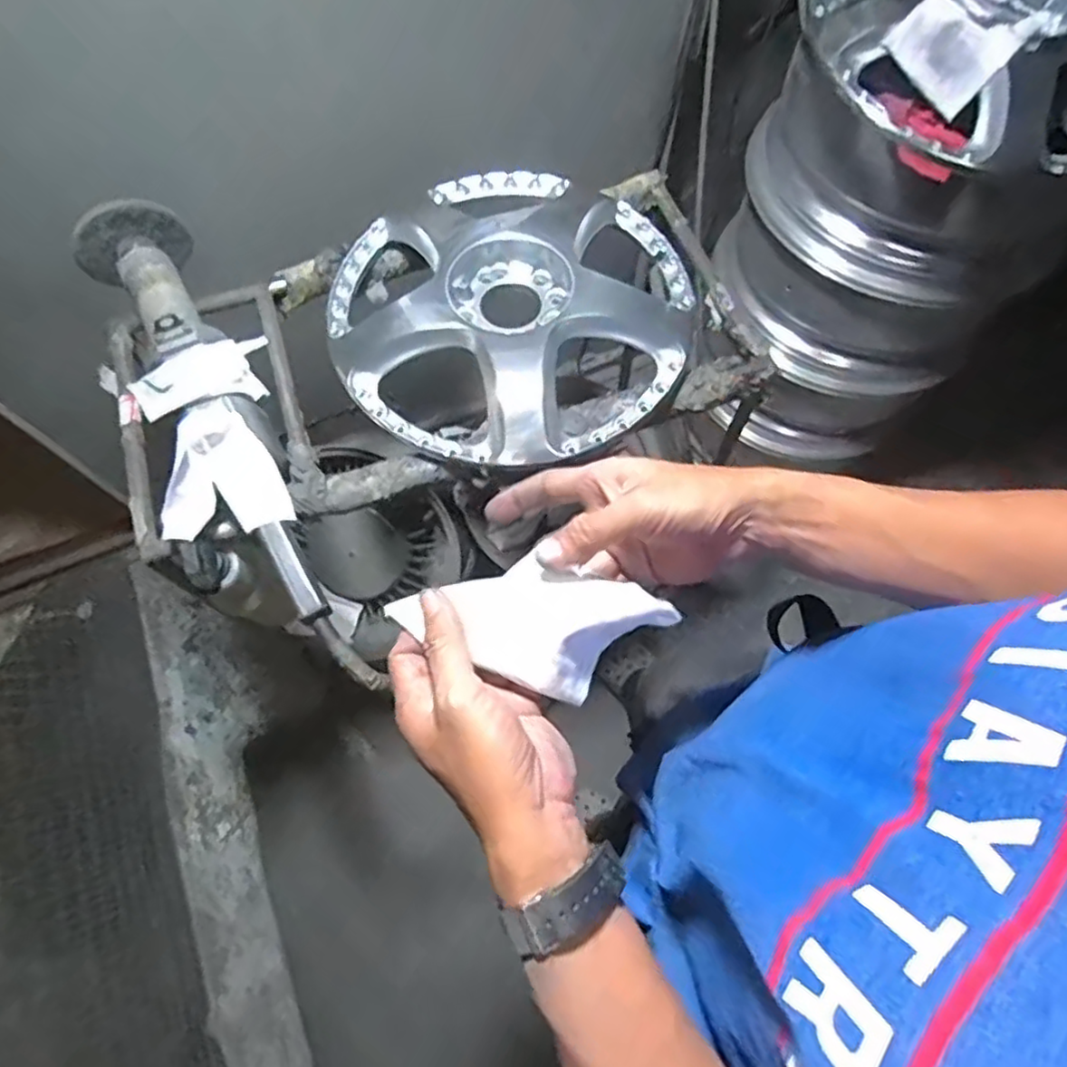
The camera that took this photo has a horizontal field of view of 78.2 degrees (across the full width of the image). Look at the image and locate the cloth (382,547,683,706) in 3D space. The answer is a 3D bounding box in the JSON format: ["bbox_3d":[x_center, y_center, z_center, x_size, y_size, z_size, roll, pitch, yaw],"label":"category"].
[{"bbox_3d":[-0.002,0.053,0.402,0.165,0.035,0.080,8,67,3],"label":"cloth"}]

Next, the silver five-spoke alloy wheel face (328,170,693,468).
[{"bbox_3d":[-0.027,-0.271,0.789,0.419,0.090,0.412,0,67,0],"label":"silver five-spoke alloy wheel face"}]

